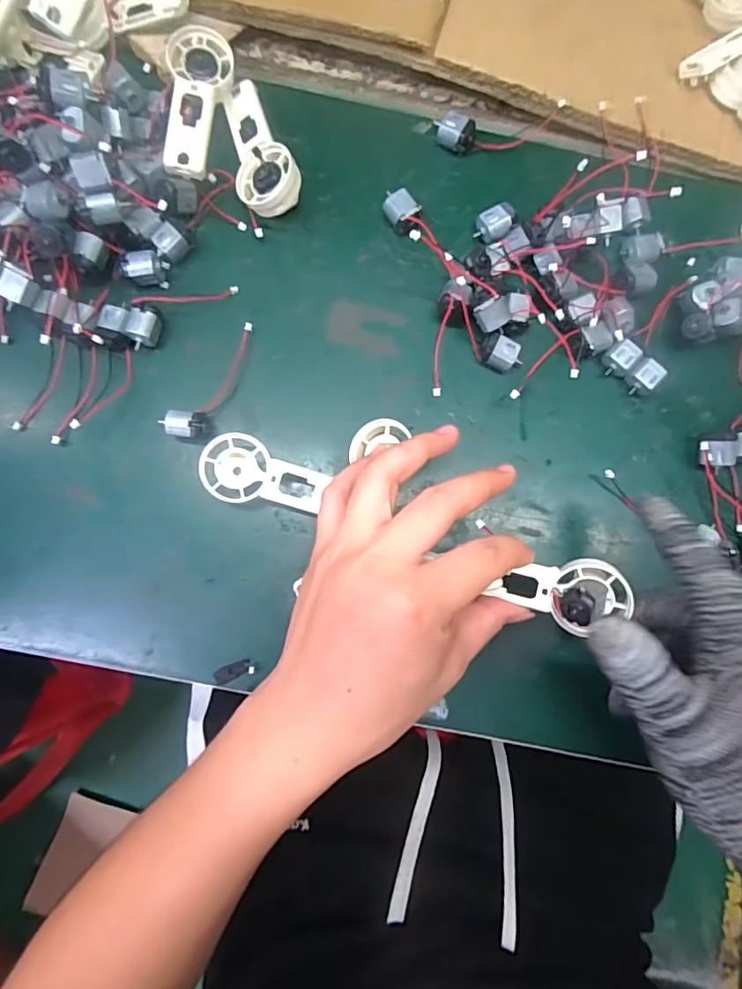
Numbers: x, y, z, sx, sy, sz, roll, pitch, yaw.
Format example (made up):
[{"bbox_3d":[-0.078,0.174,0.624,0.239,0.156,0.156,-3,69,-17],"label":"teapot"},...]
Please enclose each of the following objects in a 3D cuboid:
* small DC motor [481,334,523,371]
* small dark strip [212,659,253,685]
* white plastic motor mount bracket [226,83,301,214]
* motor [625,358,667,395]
[{"bbox_3d":[0.084,-0.091,0.321,0.026,0.013,0.020,16,85,0],"label":"small DC motor"},{"bbox_3d":[-0.084,0.108,0.301,0.024,0.004,0.010,-17,86,-3],"label":"small dark strip"},{"bbox_3d":[-0.076,-0.221,0.321,0.037,0.027,0.091,-25,86,-4],"label":"white plastic motor mount bracket"},{"bbox_3d":[0.177,-0.076,0.323,0.019,0.017,0.020,44,85,2],"label":"motor"}]

